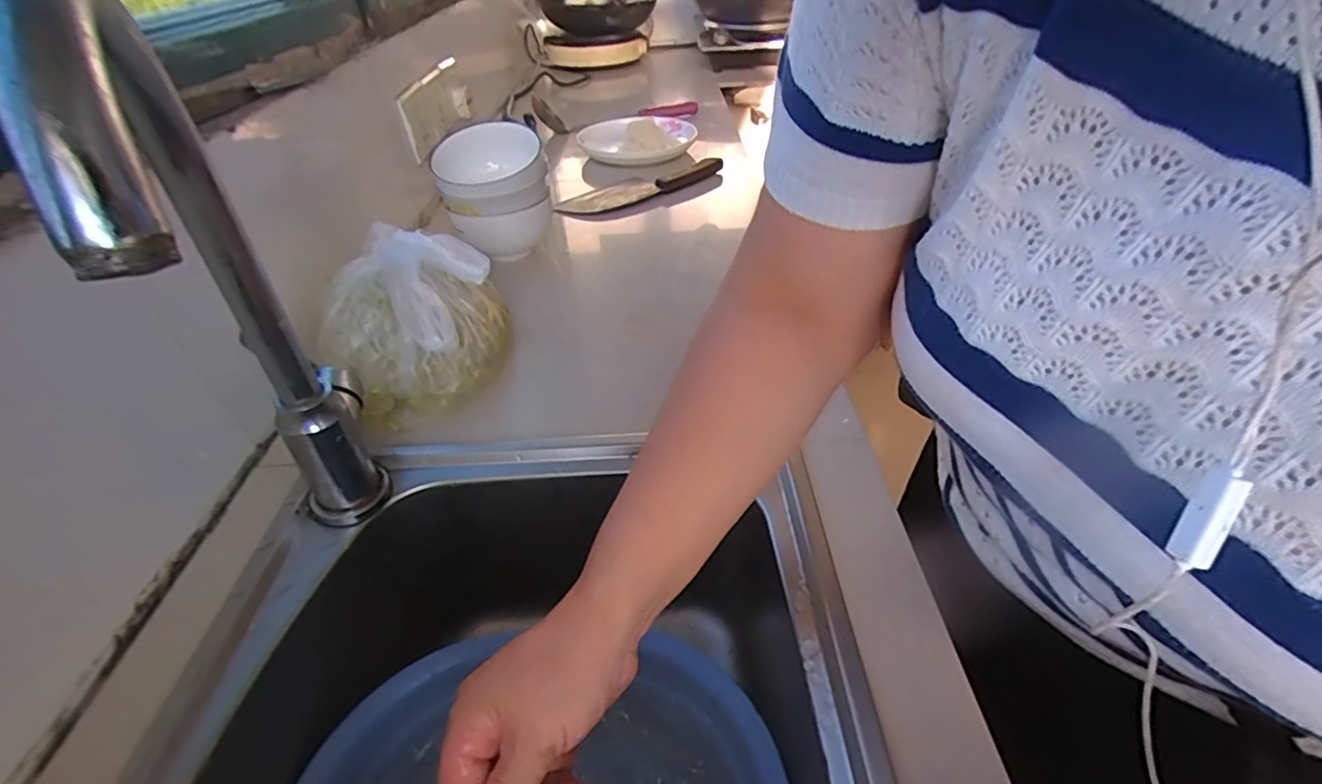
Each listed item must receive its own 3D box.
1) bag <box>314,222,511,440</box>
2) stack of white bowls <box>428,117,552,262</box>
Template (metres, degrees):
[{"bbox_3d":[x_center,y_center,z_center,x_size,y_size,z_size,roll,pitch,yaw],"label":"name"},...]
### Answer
[{"bbox_3d":[-0.208,-0.065,0.493,0.149,0.129,0.109,-20,42,-19],"label":"bag"},{"bbox_3d":[-0.199,-0.238,0.685,0.122,0.114,0.122,-26,62,-18],"label":"stack of white bowls"}]

